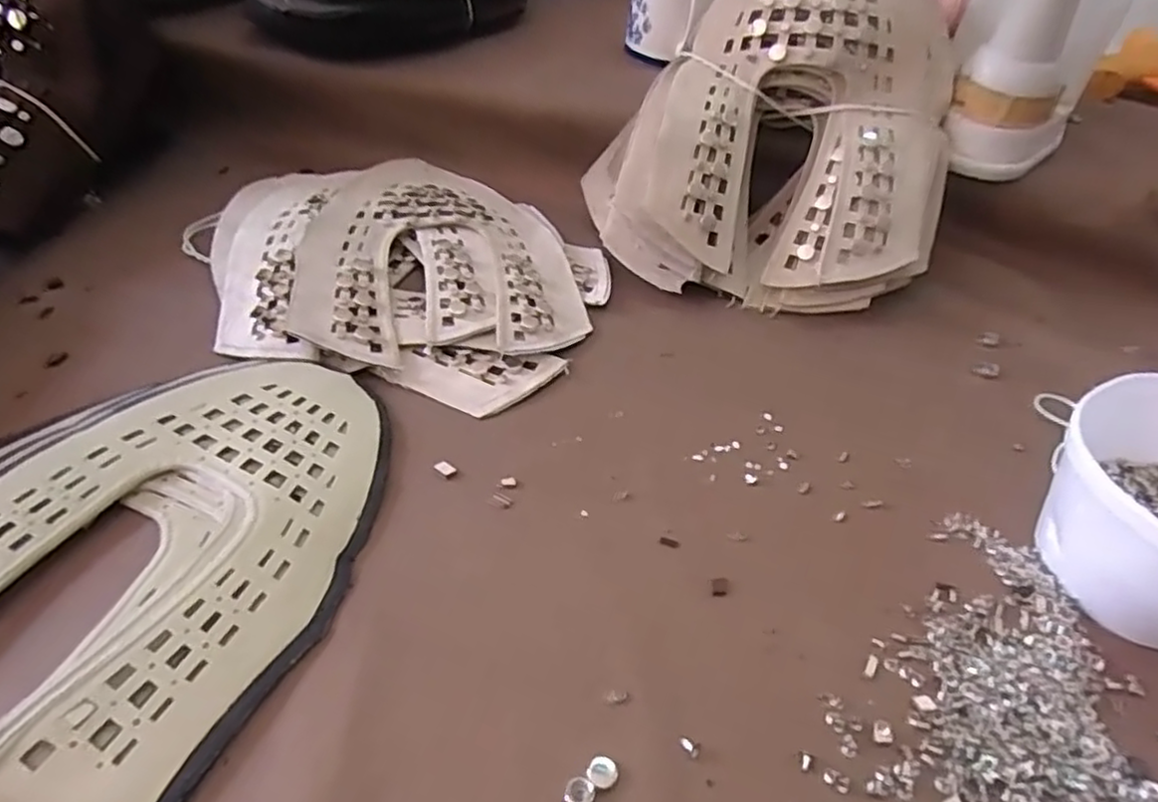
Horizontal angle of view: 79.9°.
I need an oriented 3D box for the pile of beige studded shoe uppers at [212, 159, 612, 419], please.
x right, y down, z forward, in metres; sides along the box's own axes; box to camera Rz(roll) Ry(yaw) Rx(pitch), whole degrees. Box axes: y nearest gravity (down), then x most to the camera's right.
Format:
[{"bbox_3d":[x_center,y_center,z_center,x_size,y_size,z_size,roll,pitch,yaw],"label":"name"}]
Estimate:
[{"bbox_3d":[-0.122,-0.099,0.491,0.271,0.034,0.220,13,46,7],"label":"pile of beige studded shoe uppers"}]

